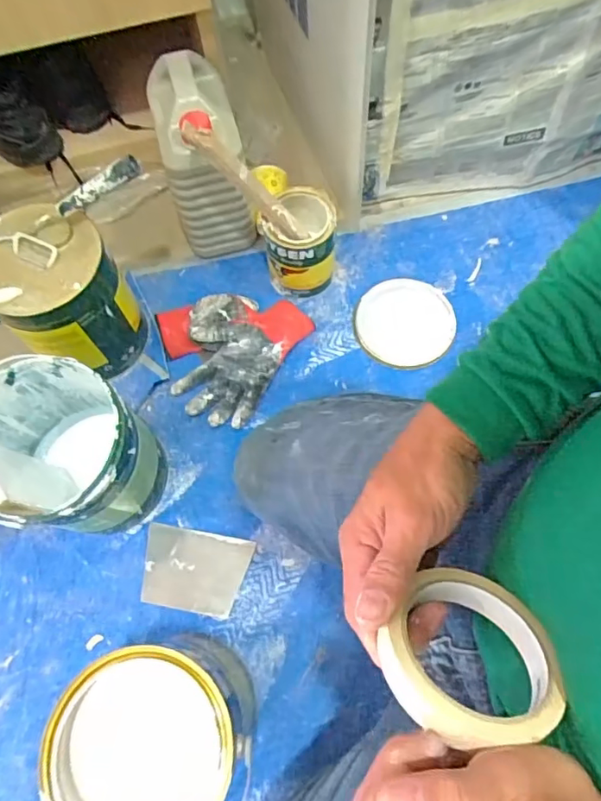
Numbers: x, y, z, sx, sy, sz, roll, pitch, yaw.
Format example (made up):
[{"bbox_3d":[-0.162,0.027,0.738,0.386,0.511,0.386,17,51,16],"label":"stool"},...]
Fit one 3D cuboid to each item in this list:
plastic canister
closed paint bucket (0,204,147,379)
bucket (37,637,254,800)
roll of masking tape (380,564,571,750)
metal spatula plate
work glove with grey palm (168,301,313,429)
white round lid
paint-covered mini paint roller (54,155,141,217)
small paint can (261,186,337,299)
[{"bbox_3d":[-0.141,-0.344,0.793,0.110,0.234,0.183,-12,69,-3],"label":"plastic canister"},{"bbox_3d":[-0.314,-0.135,0.731,0.148,0.202,0.147,-1,69,2],"label":"closed paint bucket"},{"bbox_3d":[-0.133,0.335,0.549,0.163,0.207,0.161,-1,69,2],"label":"bucket"},{"bbox_3d":[0.087,0.133,0.287,0.092,0.022,0.092,8,34,-6],"label":"roll of masking tape"},{"bbox_3d":[-0.139,0.221,0.701,0.134,0.004,0.097,9,66,4],"label":"metal spatula plate"},{"bbox_3d":[-0.092,-0.072,0.789,0.137,0.048,0.221,30,73,12],"label":"work glove with grey palm"},{"bbox_3d":[0.160,-0.120,0.819,0.147,0.015,0.145,-1,69,2],"label":"white round lid"},{"bbox_3d":[-0.238,-0.248,0.621,0.112,0.021,0.023,-22,68,17],"label":"paint-covered mini paint roller"},{"bbox_3d":[0.000,-0.232,0.800,0.096,0.139,0.100,-1,69,2],"label":"small paint can"}]

